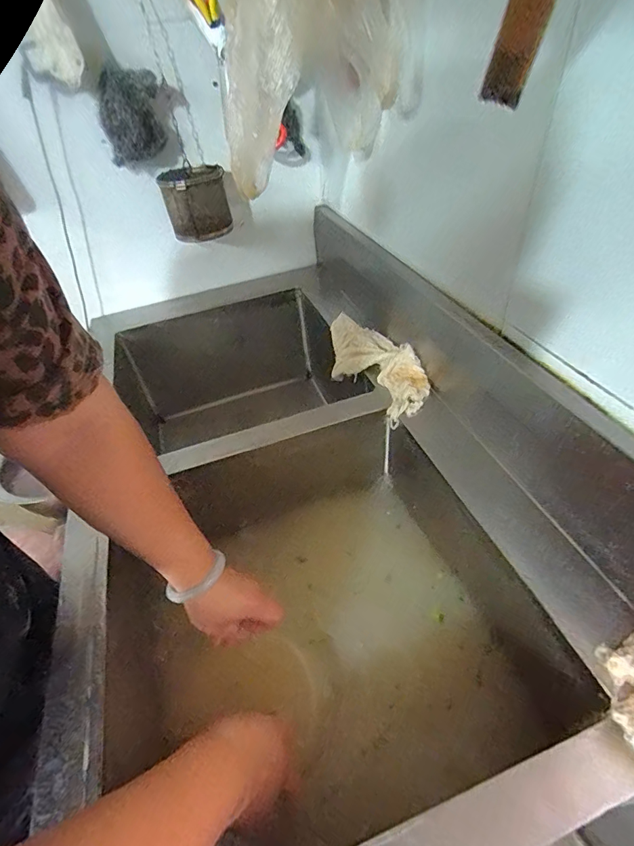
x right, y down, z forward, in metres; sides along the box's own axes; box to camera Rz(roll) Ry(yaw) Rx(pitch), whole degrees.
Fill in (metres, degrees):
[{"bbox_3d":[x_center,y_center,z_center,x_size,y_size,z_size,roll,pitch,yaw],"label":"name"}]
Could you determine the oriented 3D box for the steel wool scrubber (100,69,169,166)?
[{"bbox_3d":[-0.298,-0.492,0.670,0.095,0.115,0.039,-11,42,-4],"label":"steel wool scrubber"}]

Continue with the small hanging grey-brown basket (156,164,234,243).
[{"bbox_3d":[-0.222,-0.405,0.771,0.115,0.106,0.092,-15,42,-8],"label":"small hanging grey-brown basket"}]

